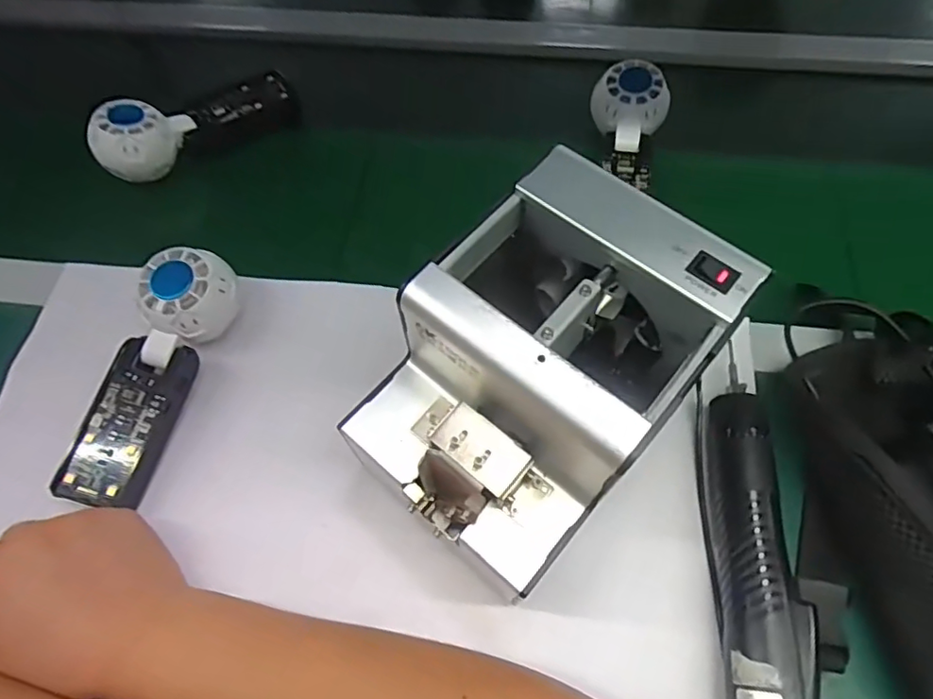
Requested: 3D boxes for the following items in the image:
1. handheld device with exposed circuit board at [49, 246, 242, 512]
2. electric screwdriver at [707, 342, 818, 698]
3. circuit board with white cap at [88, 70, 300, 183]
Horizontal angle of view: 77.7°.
[{"bbox_3d":[-0.201,0.015,0.373,0.045,0.038,0.165,18,78,11],"label":"handheld device with exposed circuit board"},{"bbox_3d":[0.161,0.118,0.327,0.043,0.038,0.257,8,62,6],"label":"electric screwdriver"},{"bbox_3d":[-0.236,-0.205,0.505,0.174,0.066,0.052,-34,66,-15],"label":"circuit board with white cap"}]

